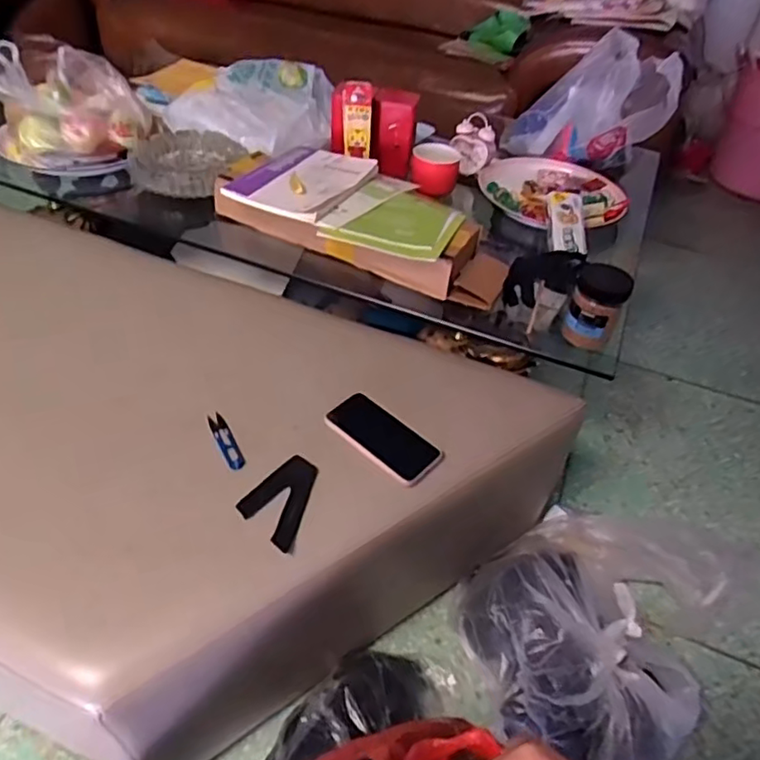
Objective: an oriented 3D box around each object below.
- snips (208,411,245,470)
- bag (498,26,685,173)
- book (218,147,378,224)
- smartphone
[{"bbox_3d":[-0.203,0.080,0.809,0.021,0.006,0.108,-18,49,-24],"label":"snips"},{"bbox_3d":[0.497,-0.657,1.481,0.258,0.264,0.309,-22,50,-27],"label":"bag"},{"bbox_3d":[-0.134,-0.368,1.115,0.188,0.024,0.265,21,45,15],"label":"book"},{"bbox_3d":[0.002,0.077,0.829,0.156,0.013,0.076,33,51,23],"label":"smartphone"}]

